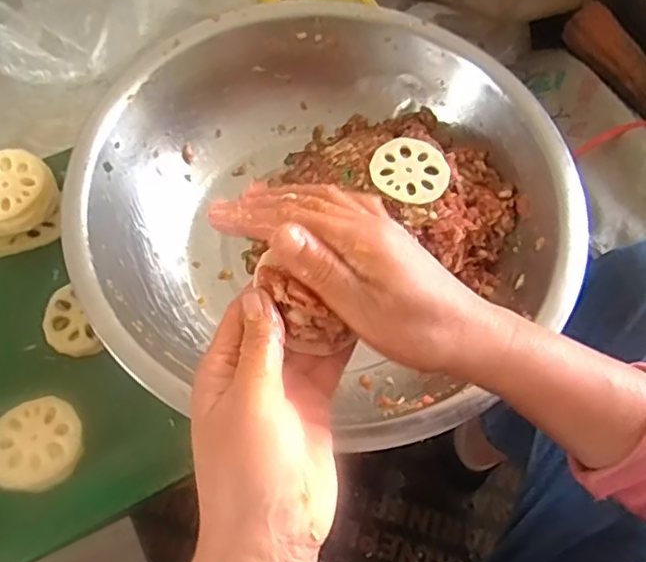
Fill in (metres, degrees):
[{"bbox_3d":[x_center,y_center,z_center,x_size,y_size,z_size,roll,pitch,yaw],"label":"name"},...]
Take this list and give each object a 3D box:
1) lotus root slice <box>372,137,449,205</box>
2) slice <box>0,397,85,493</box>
[{"bbox_3d":[0.073,-0.093,0.510,0.063,0.004,0.058,-1,67,3],"label":"lotus root slice"},{"bbox_3d":[-0.215,0.122,0.459,0.067,0.010,0.064,1,65,-2],"label":"slice"}]

